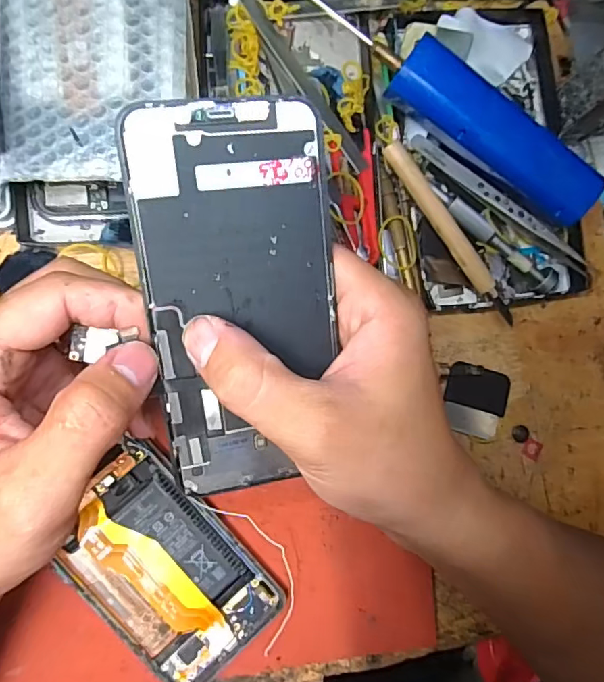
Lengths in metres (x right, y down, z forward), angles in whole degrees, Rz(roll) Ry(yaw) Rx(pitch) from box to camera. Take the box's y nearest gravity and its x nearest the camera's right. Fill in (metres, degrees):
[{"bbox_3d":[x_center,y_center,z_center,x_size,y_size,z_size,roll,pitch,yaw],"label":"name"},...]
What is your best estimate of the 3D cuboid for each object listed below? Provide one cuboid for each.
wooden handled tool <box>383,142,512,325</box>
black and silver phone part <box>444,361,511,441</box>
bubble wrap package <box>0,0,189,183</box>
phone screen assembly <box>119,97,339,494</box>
[{"bbox_3d":[0.084,-0.060,0.292,0.011,0.015,0.120,-37,94,-9],"label":"wooden handled tool"},{"bbox_3d":[0.105,0.036,0.307,0.039,0.005,0.041,16,85,-8],"label":"black and silver phone part"},{"bbox_3d":[-0.100,-0.161,0.242,0.088,0.018,0.167,-1,88,-9],"label":"bubble wrap package"},{"bbox_3d":[-0.021,-0.013,0.190,0.069,0.004,0.141,-7,104,-13],"label":"phone screen assembly"}]

